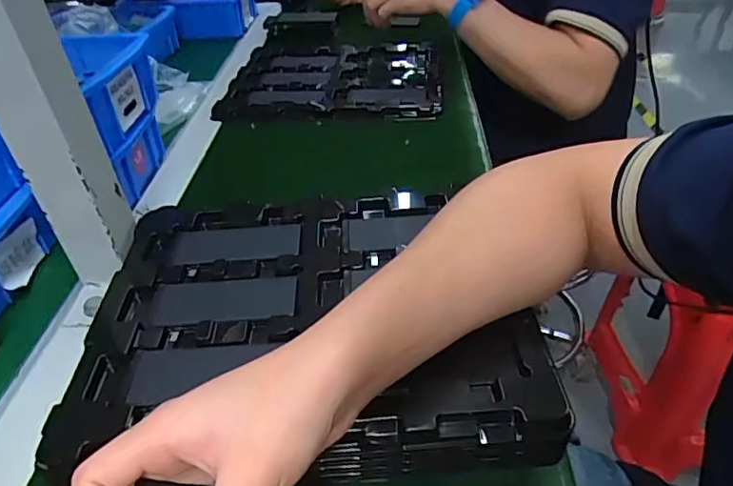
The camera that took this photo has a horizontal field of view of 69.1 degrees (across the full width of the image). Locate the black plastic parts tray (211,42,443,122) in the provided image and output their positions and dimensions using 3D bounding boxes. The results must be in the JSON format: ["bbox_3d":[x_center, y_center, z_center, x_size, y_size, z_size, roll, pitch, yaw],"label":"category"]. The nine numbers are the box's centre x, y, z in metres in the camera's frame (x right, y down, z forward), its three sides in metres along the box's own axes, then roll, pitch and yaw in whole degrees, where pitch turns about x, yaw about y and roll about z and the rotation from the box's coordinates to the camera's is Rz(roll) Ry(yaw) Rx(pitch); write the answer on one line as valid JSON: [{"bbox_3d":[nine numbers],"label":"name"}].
[{"bbox_3d":[-0.040,-0.215,0.697,0.269,0.017,0.202,2,40,6],"label":"black plastic parts tray"}]

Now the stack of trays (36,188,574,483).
[{"bbox_3d":[-0.036,0.047,0.359,0.286,0.039,0.219,-5,40,-2],"label":"stack of trays"}]

